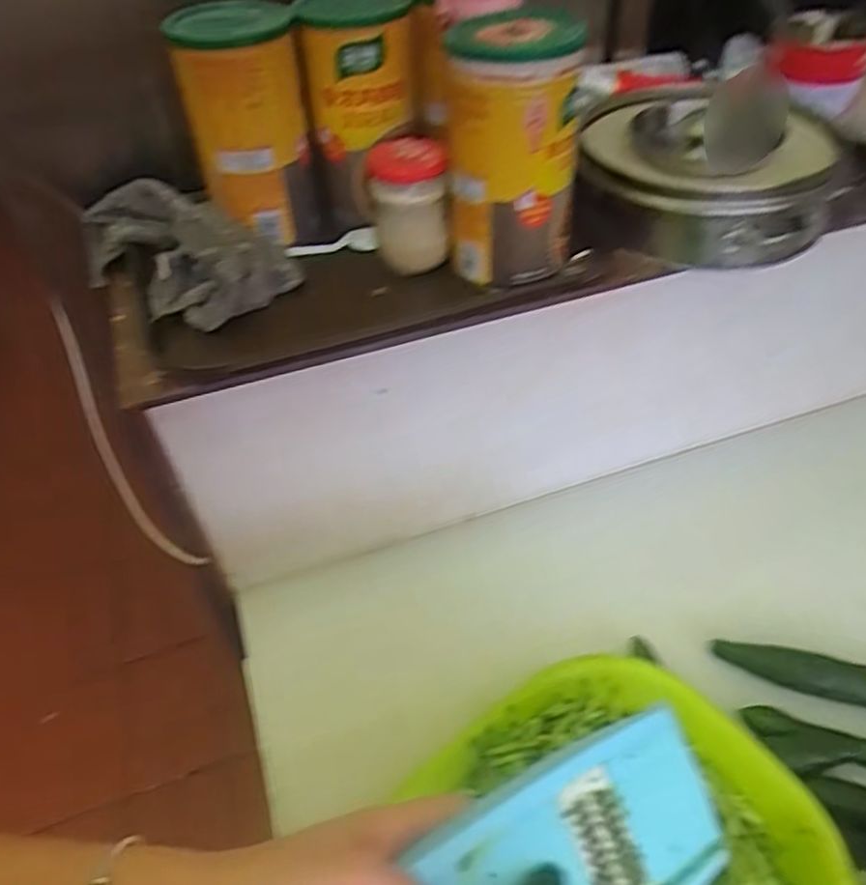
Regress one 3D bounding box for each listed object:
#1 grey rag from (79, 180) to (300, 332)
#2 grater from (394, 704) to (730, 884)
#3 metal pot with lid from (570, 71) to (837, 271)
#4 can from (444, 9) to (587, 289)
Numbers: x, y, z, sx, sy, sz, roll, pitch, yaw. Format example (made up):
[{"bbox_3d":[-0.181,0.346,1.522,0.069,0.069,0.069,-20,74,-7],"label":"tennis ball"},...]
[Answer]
[{"bbox_3d":[-0.226,-0.178,0.619,0.126,0.061,0.224,-34,54,-25],"label":"grey rag"},{"bbox_3d":[0.063,0.251,0.388,0.265,0.014,0.112,-17,82,-29],"label":"grater"},{"bbox_3d":[0.242,-0.252,0.628,0.205,0.084,0.217,7,48,10],"label":"metal pot with lid"},{"bbox_3d":[0.061,-0.220,0.541,0.095,0.181,0.087,2,47,6],"label":"can"}]

